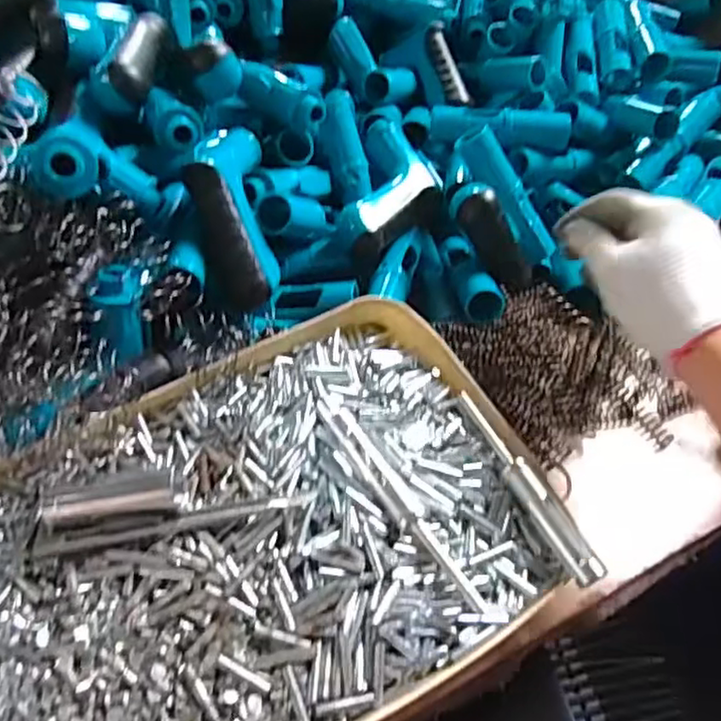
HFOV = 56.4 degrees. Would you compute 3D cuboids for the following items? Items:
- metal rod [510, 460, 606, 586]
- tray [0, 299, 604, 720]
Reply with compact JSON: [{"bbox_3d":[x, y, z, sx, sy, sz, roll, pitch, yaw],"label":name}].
[{"bbox_3d":[0.107,0.087,0.369,0.017,0.017,0.073,-16,51,-21],"label":"metal rod"},{"bbox_3d":[-0.061,0.093,0.365,0.330,0.049,0.225,-20,53,-23],"label":"tray"}]

